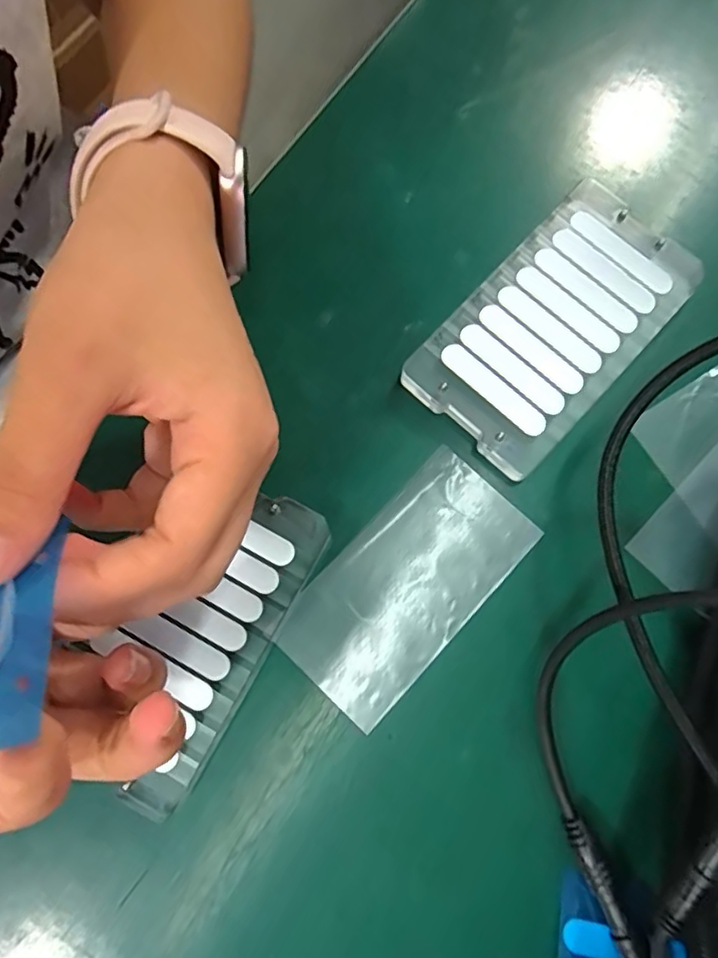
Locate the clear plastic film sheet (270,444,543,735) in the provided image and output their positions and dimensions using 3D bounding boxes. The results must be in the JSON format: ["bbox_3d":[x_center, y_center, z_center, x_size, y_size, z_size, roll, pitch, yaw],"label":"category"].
[{"bbox_3d":[0.019,0.042,0.235,0.054,0.004,0.104,43,82,9],"label":"clear plastic film sheet"}]

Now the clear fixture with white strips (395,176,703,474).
[{"bbox_3d":[0.083,-0.065,0.249,0.068,0.012,0.121,42,82,9],"label":"clear fixture with white strips"}]

